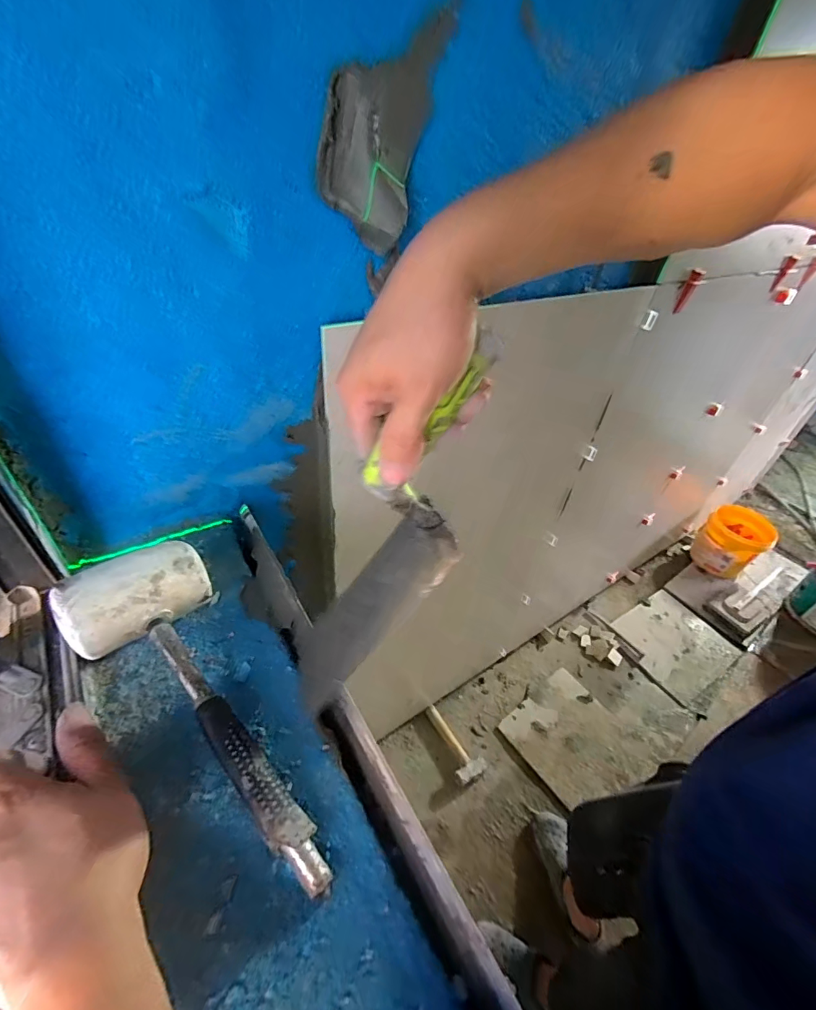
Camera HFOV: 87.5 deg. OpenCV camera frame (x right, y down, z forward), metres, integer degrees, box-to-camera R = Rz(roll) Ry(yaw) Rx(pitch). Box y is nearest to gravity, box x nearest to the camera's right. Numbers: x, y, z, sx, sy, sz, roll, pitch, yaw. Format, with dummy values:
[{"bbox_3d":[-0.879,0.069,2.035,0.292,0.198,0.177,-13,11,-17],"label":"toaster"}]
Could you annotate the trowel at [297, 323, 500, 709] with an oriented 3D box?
[{"bbox_3d":[-0.014,0.034,0.294,0.057,0.298,0.077,9,30,-42],"label":"trowel"}]

